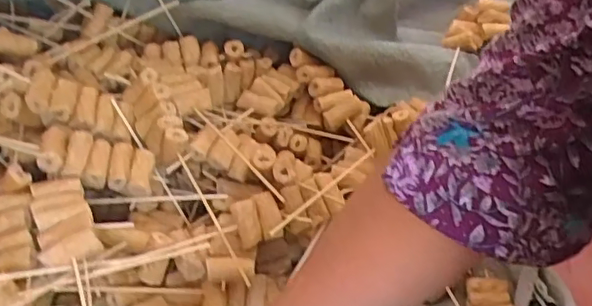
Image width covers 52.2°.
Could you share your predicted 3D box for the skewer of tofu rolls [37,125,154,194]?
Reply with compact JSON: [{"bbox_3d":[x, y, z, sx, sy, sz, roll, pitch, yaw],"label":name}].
[{"bbox_3d":[-0.162,0.004,0.497,0.087,0.026,0.041,17,32,-18],"label":"skewer of tofu rolls"}]

